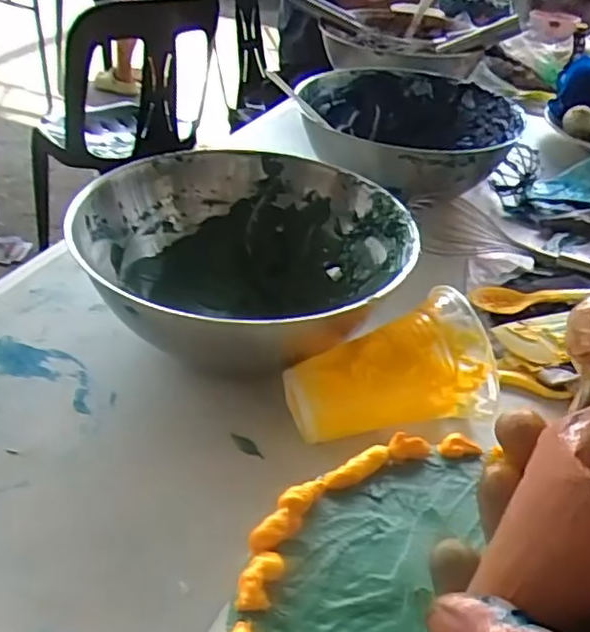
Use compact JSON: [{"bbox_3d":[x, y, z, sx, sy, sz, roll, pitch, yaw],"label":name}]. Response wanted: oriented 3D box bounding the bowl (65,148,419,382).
[{"bbox_3d":[-0.029,-0.035,0.500,0.220,0.094,0.238,2,37,-1],"label":"bowl"}]

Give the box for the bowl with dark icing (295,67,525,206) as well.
[{"bbox_3d":[0.124,-0.193,0.724,0.227,0.096,0.242,2,37,-1],"label":"bowl with dark icing"}]

